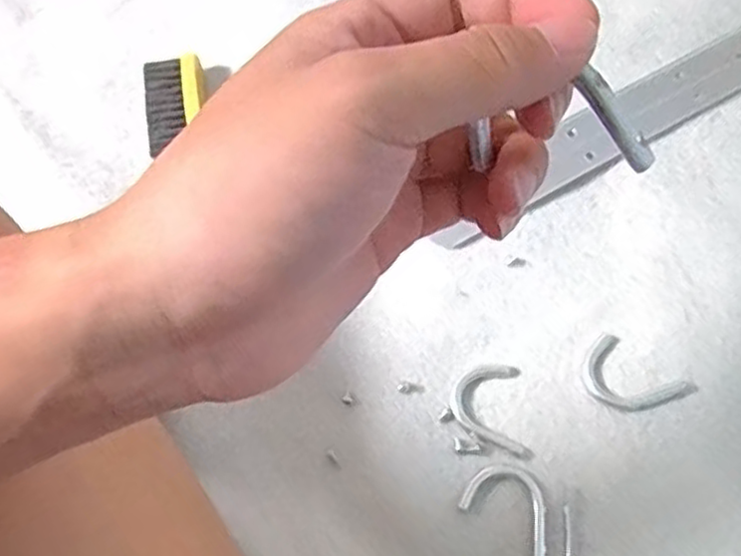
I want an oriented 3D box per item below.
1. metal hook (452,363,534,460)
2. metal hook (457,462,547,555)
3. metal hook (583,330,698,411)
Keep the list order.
[{"bbox_3d":[0.057,0.064,0.349,0.034,0.004,0.046,-2,66,-1],"label":"metal hook"},{"bbox_3d":[0.066,0.103,0.330,0.043,0.004,0.031,31,70,14],"label":"metal hook"},{"bbox_3d":[0.127,0.051,0.350,0.048,0.005,0.032,36,71,15],"label":"metal hook"}]

